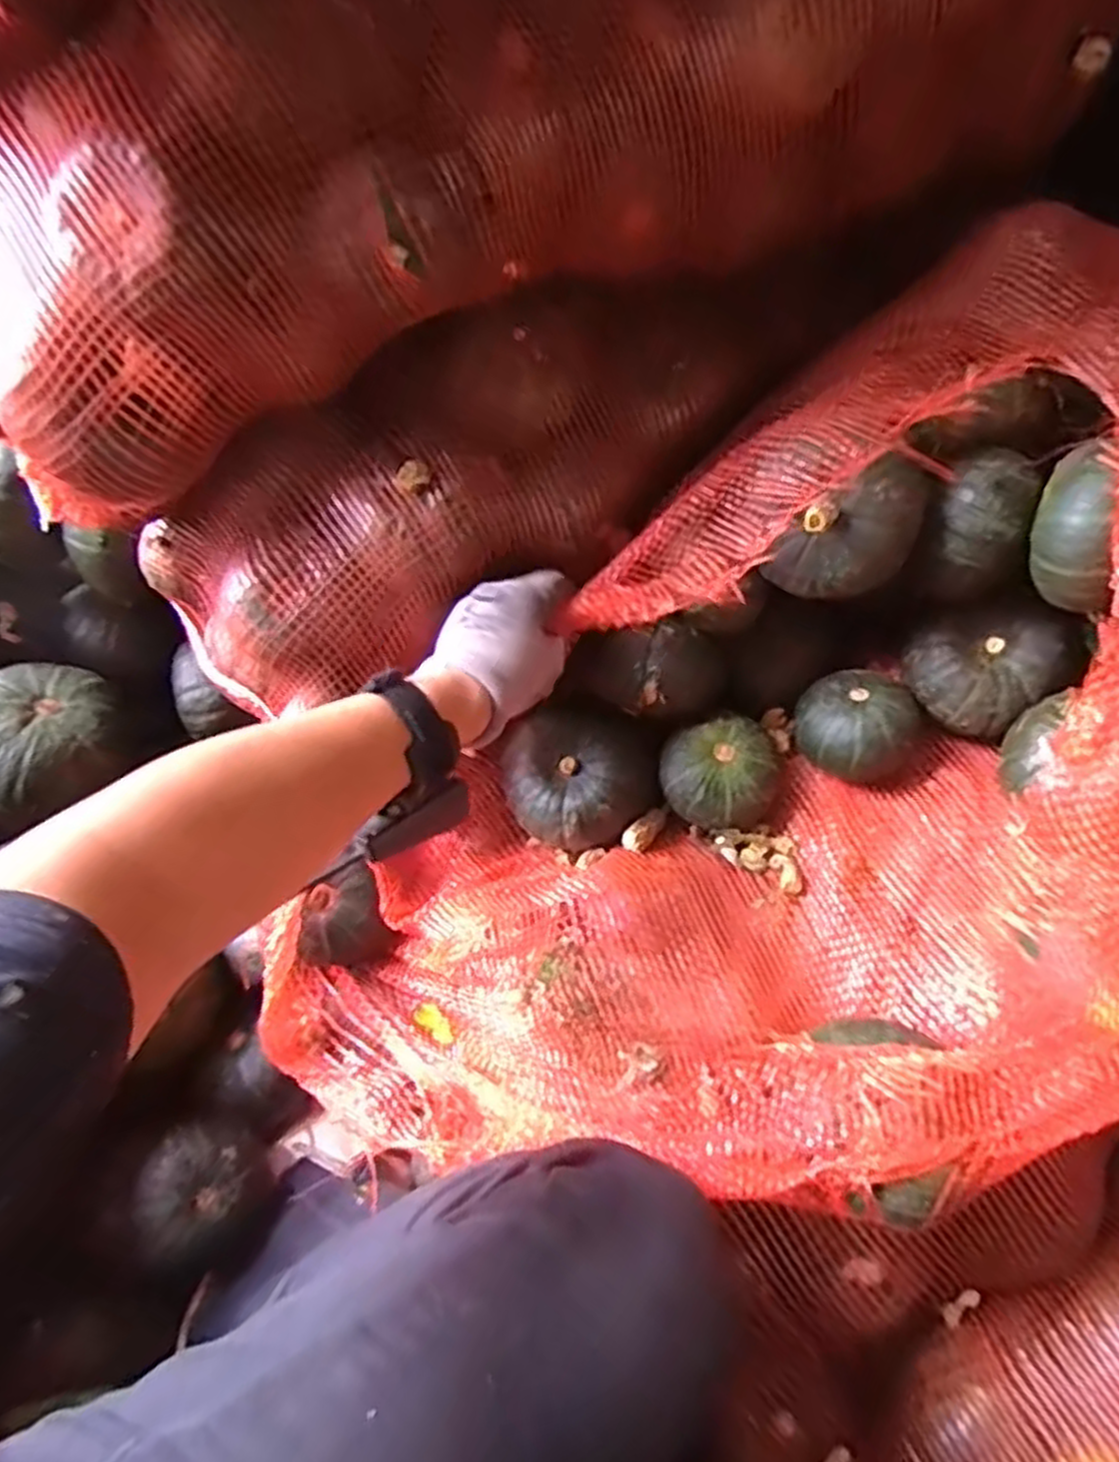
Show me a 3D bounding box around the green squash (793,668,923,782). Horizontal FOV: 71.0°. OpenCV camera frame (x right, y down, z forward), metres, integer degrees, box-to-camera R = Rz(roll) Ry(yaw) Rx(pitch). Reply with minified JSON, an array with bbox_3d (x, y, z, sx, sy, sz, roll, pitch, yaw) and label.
[{"bbox_3d":[0.205,-0.005,0.548,0.071,0.048,0.079,-28,66,-10],"label":"green squash"}]

